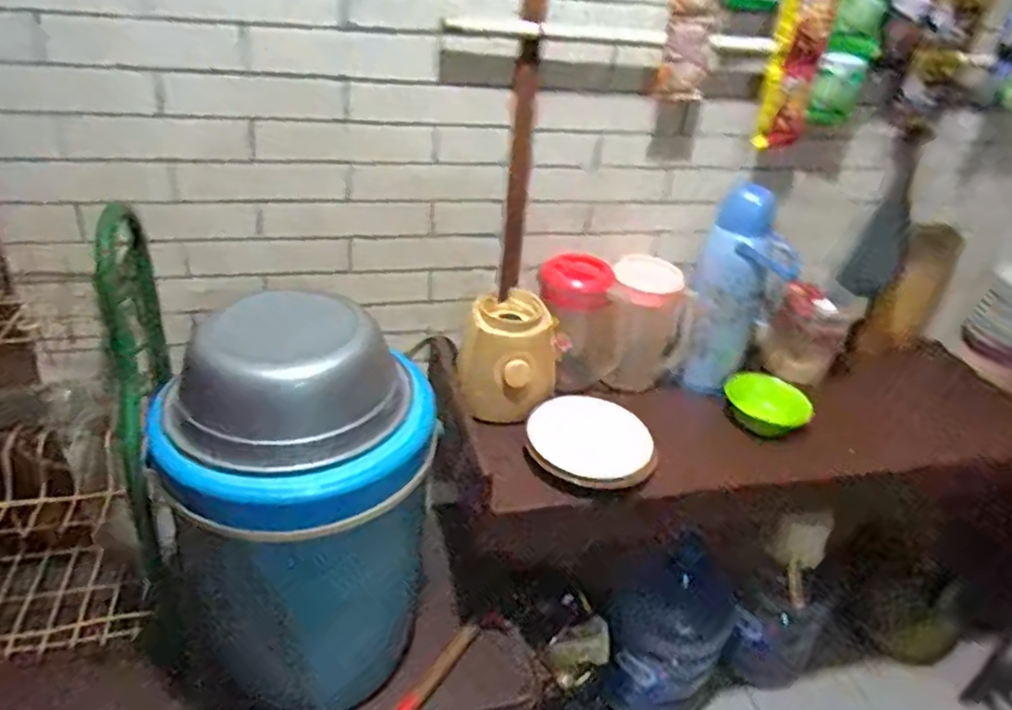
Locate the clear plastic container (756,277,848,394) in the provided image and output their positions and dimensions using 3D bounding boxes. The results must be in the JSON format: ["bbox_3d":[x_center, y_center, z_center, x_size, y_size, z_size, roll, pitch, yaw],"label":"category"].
[{"bbox_3d":[0.611,-0.036,1.442,0.136,0.170,0.110,27,38,29],"label":"clear plastic container"}]

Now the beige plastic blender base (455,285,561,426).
[{"bbox_3d":[0.006,0.017,1.222,0.136,0.180,0.139,25,37,26],"label":"beige plastic blender base"}]

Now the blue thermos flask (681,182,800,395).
[{"bbox_3d":[0.428,-0.102,1.296,0.135,0.370,0.124,-22,42,-37],"label":"blue thermos flask"}]

